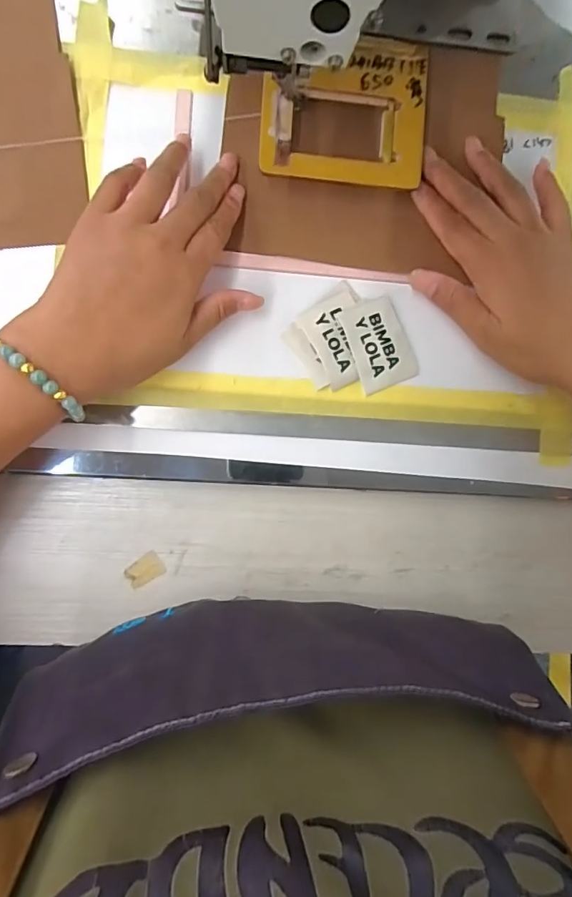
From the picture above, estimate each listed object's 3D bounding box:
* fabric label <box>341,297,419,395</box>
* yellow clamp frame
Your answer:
[{"bbox_3d":[0.063,-0.071,0.323,0.043,0.005,0.059,-23,94,-14],"label":"fabric label"},{"bbox_3d":[0.038,-0.217,0.311,0.105,0.008,0.086,3,96,-6],"label":"yellow clamp frame"}]

